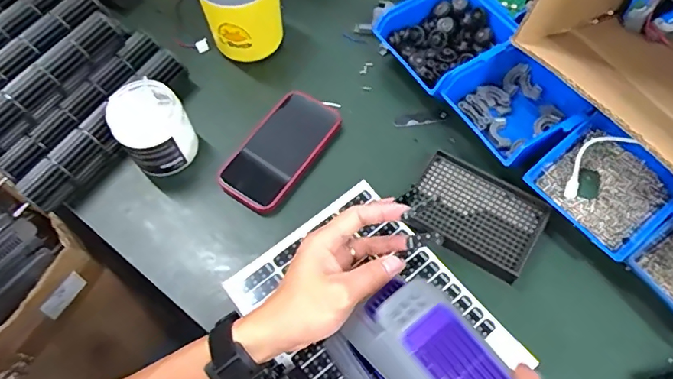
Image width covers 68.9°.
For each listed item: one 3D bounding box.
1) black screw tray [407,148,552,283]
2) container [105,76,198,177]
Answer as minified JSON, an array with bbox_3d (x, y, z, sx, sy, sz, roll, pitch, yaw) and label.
[{"bbox_3d":[0.143,0.025,0.508,0.128,0.016,0.096,29,68,14],"label":"black screw tray"},{"bbox_3d":[-0.199,-0.064,0.538,0.072,0.081,0.076,0,64,1],"label":"container"}]

